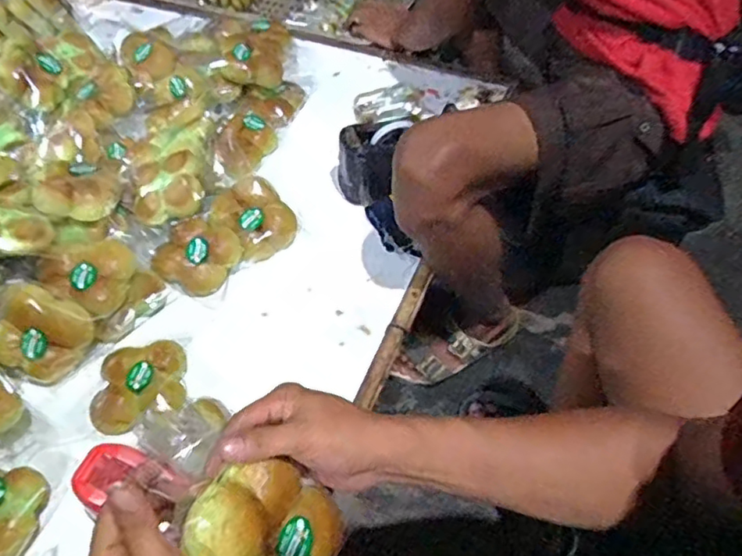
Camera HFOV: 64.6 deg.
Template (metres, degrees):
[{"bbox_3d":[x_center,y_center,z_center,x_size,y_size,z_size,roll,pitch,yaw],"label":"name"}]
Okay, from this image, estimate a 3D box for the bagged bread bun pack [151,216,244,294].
[{"bbox_3d":[-0.245,-0.035,0.831,0.099,0.050,0.099,21,57,18],"label":"bagged bread bun pack"}]

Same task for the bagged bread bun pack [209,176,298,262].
[{"bbox_3d":[-0.175,-0.090,0.872,0.106,0.061,0.114,-37,60,-22],"label":"bagged bread bun pack"}]

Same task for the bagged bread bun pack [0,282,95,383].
[{"bbox_3d":[-0.411,0.071,0.726,0.109,0.035,0.105,32,88,-20],"label":"bagged bread bun pack"}]

